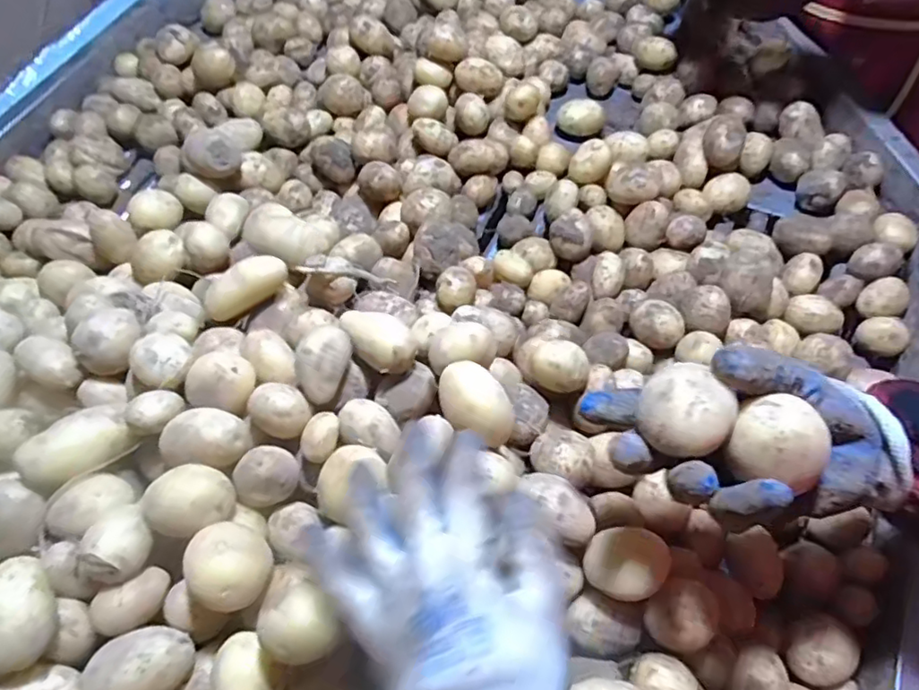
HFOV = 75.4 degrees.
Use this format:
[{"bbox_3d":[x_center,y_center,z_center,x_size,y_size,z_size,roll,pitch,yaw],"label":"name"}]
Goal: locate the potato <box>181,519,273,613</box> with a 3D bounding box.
[{"bbox_3d":[-0.135,0.129,0.349,0.039,0.037,0.046,7,66,7],"label":"potato"}]

